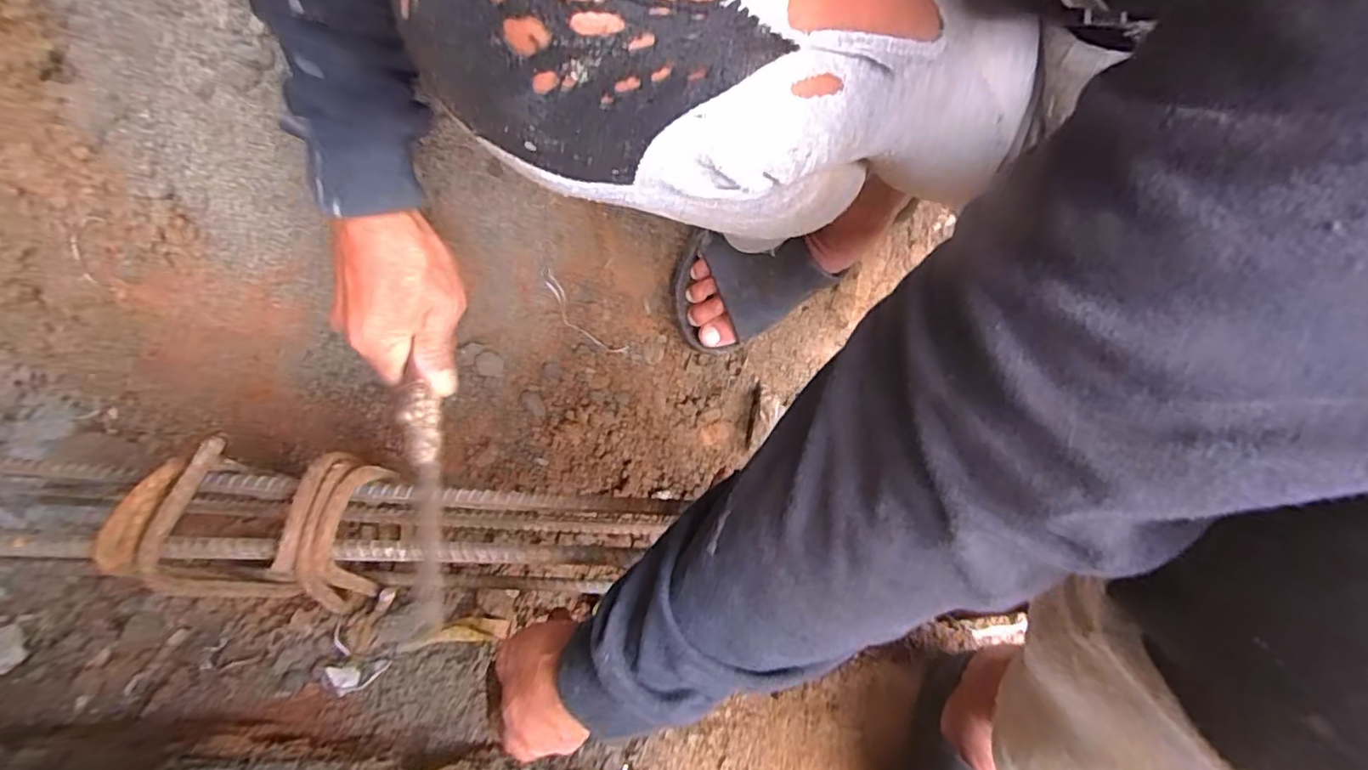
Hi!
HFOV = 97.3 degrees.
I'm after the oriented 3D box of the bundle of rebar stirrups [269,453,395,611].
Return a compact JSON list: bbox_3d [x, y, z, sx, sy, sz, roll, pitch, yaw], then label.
[{"bbox_3d":[-0.222,0.094,0.390,0.037,0.062,0.091,8,66,2],"label":"bundle of rebar stirrups"}]

